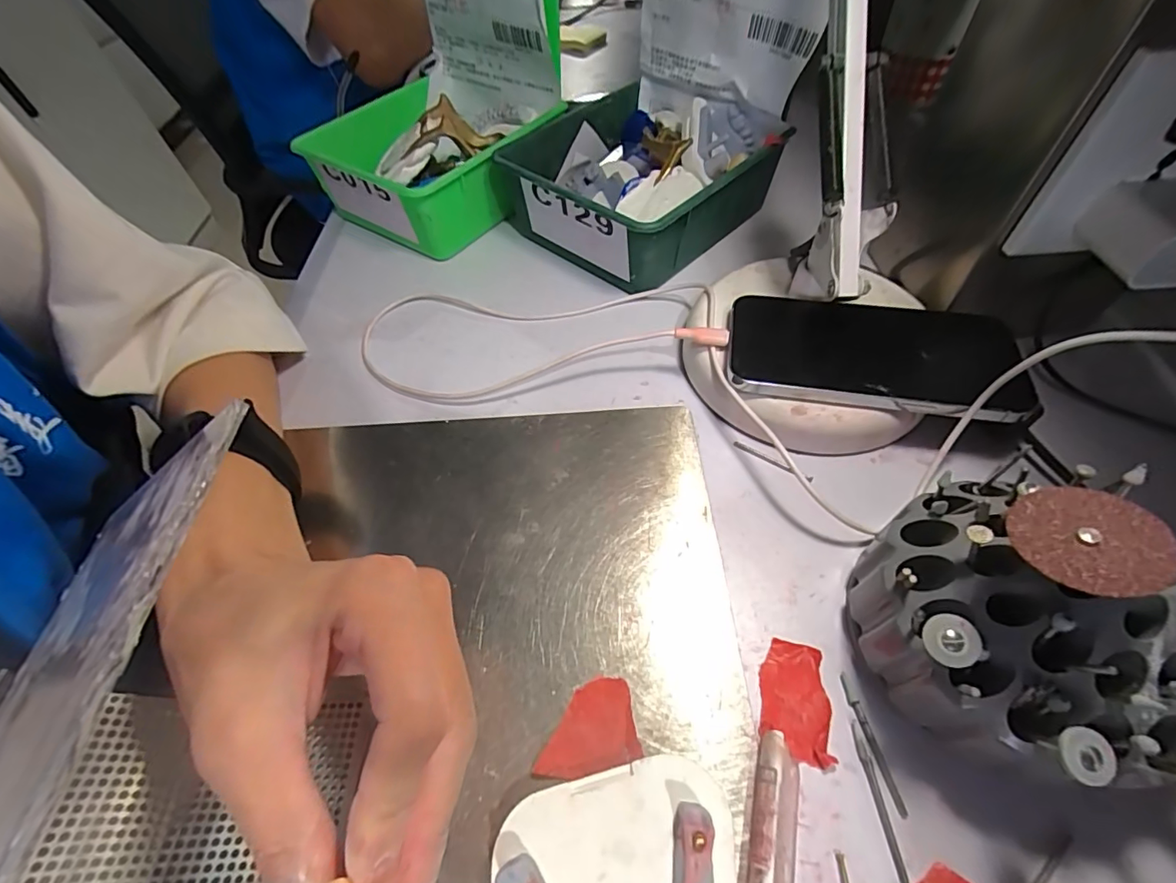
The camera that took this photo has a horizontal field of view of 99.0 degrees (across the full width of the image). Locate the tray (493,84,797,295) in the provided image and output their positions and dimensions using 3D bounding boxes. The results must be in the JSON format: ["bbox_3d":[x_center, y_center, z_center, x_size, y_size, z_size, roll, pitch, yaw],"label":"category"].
[{"bbox_3d":[0.038,-0.205,0.394,0.166,0.069,0.177,37,65,27],"label":"tray"}]

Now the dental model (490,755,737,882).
[{"bbox_3d":[0.011,0.144,0.160,0.076,0.031,0.065,-11,54,-3],"label":"dental model"}]

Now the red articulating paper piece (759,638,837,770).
[{"bbox_3d":[0.084,0.104,0.203,0.027,0.005,0.043,6,55,9],"label":"red articulating paper piece"}]

